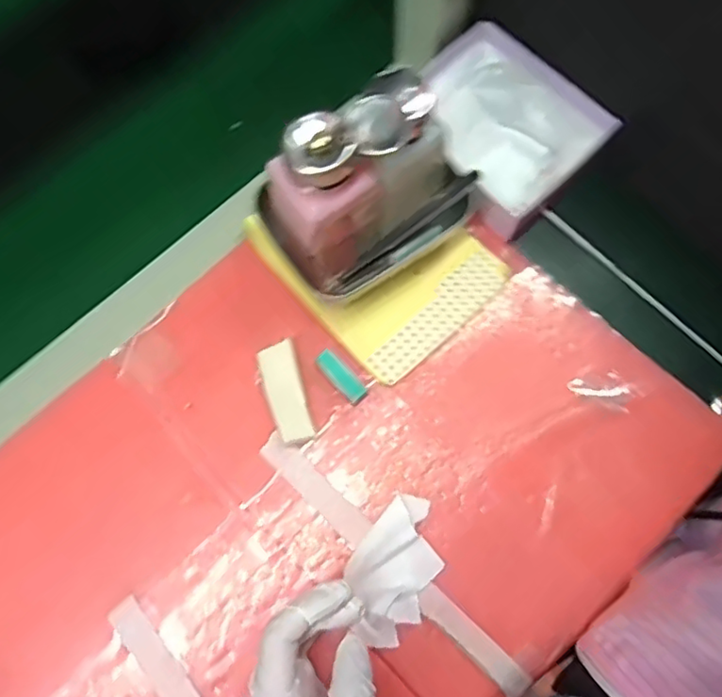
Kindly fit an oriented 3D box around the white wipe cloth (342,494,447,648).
[{"bbox_3d":[0.022,0.137,0.376,0.051,0.011,0.085,30,77,7],"label":"white wipe cloth"}]

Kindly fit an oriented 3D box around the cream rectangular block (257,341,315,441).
[{"bbox_3d":[-0.051,0.030,0.408,0.025,0.009,0.068,-15,74,-3],"label":"cream rectangular block"}]

